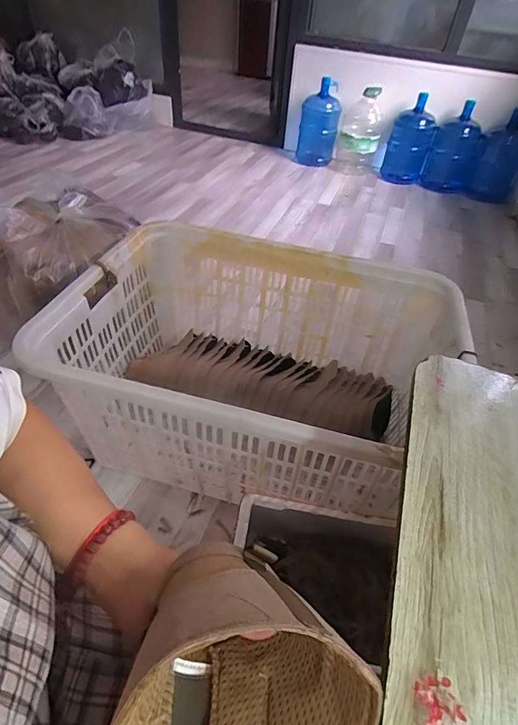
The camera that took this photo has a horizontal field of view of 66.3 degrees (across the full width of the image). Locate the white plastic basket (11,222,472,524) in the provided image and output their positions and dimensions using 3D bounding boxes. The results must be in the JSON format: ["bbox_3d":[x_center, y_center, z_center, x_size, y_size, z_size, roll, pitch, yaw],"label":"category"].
[{"bbox_3d":[-0.002,0.001,0.923,0.793,0.354,0.580,15,44,9],"label":"white plastic basket"}]

